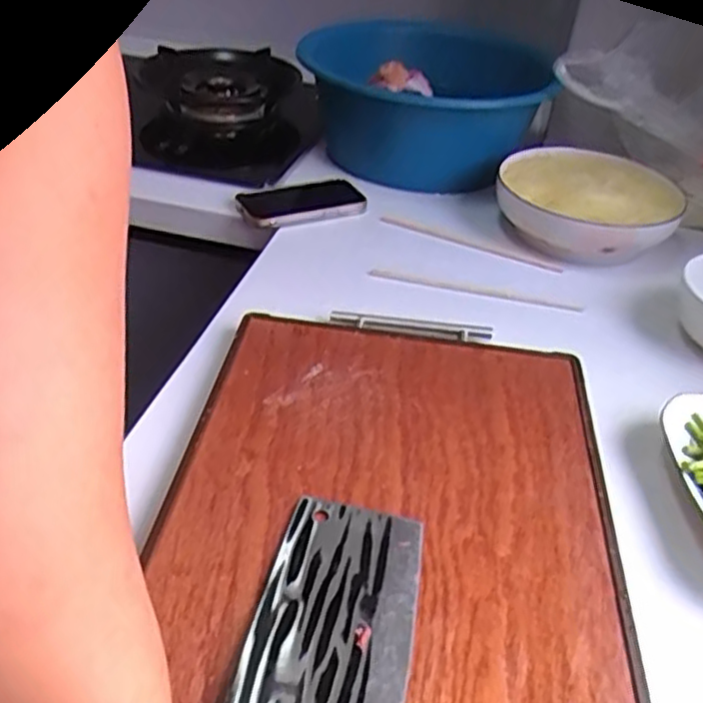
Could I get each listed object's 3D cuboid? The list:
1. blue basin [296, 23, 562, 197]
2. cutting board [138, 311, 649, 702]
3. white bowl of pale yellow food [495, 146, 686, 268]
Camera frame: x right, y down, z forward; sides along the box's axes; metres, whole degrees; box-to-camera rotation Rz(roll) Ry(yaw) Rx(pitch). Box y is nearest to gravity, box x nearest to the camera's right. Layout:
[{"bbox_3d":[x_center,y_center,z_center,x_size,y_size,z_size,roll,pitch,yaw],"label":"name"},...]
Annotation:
[{"bbox_3d":[0.108,-0.341,0.954,0.300,0.139,0.300,2,40,-2],"label":"blue basin"},{"bbox_3d":[0.026,0.106,0.464,0.291,0.019,0.438,7,40,3],"label":"cutting board"},{"bbox_3d":[0.264,-0.166,0.798,0.194,0.065,0.167,24,41,22],"label":"white bowl of pale yellow food"}]

